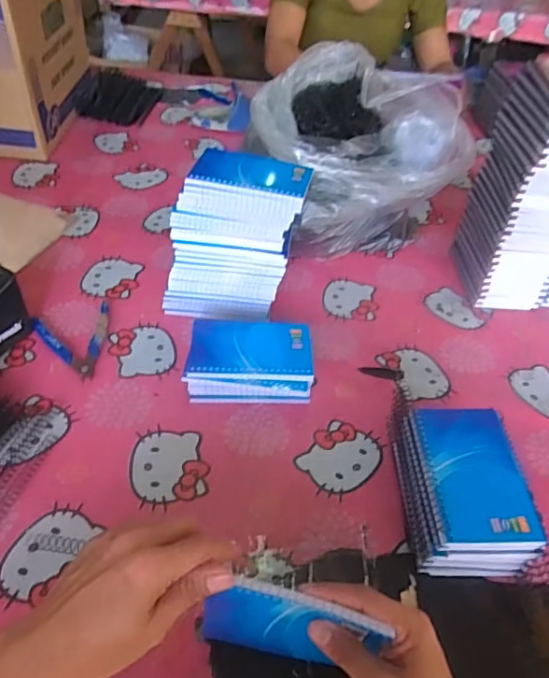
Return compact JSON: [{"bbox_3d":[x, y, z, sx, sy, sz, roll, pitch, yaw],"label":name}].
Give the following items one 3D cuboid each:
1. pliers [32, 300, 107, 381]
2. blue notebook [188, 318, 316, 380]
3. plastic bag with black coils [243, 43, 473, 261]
[{"bbox_3d":[-0.218,0.003,0.608,0.085,0.014,0.103,-19,51,-23],"label":"pliers"},{"bbox_3d":[-0.025,0.008,0.582,0.130,0.009,0.084,3,46,-4],"label":"blue notebook"},{"bbox_3d":[0.106,-0.257,0.754,0.263,0.222,0.218,-17,51,-22],"label":"plastic bag with black coils"}]

